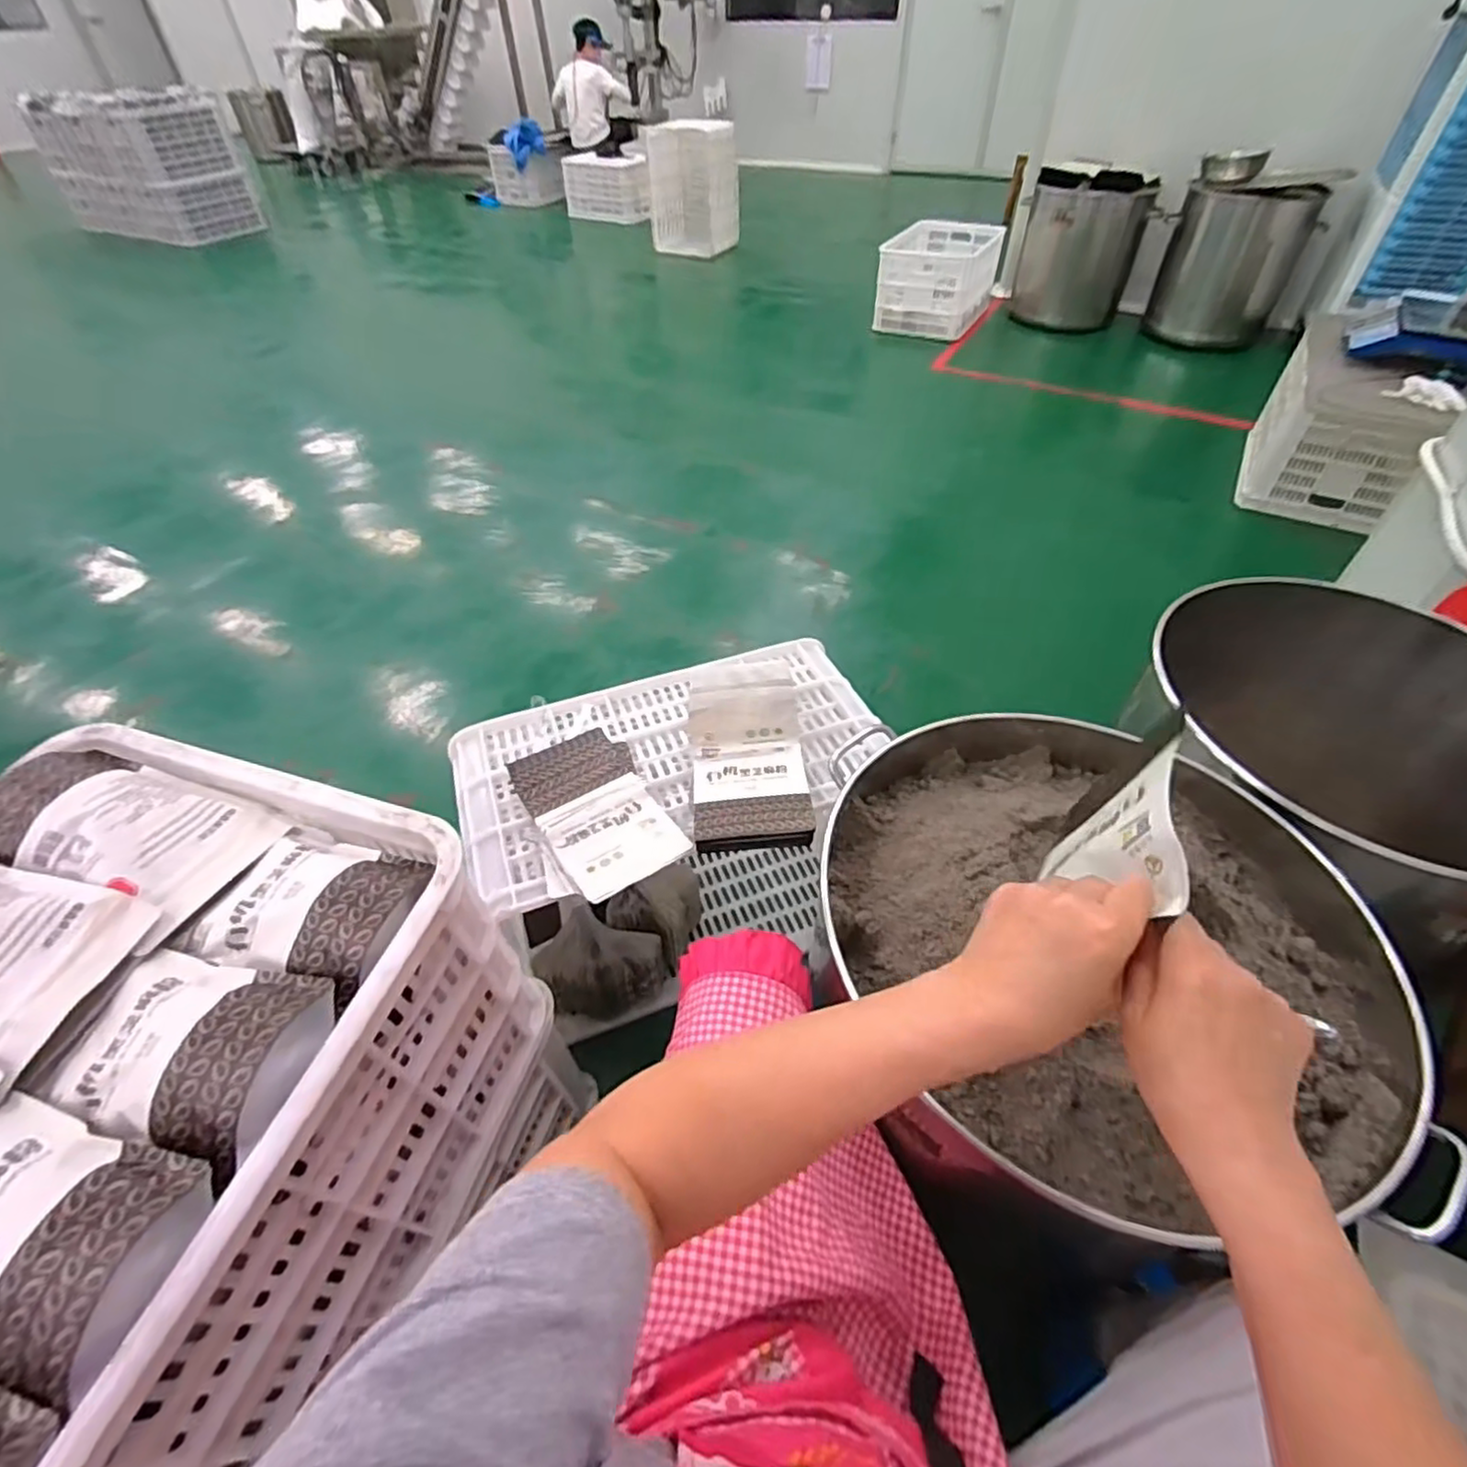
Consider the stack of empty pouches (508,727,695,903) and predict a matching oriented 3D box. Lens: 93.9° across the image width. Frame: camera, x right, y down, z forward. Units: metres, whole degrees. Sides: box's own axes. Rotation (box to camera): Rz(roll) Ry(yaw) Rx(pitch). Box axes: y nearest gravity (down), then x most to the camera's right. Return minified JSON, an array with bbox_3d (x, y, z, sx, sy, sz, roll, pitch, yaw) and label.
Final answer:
[{"bbox_3d":[-0.171,0.093,0.841,0.156,0.015,0.238,-19,48,-24],"label":"stack of empty pouches"}]

